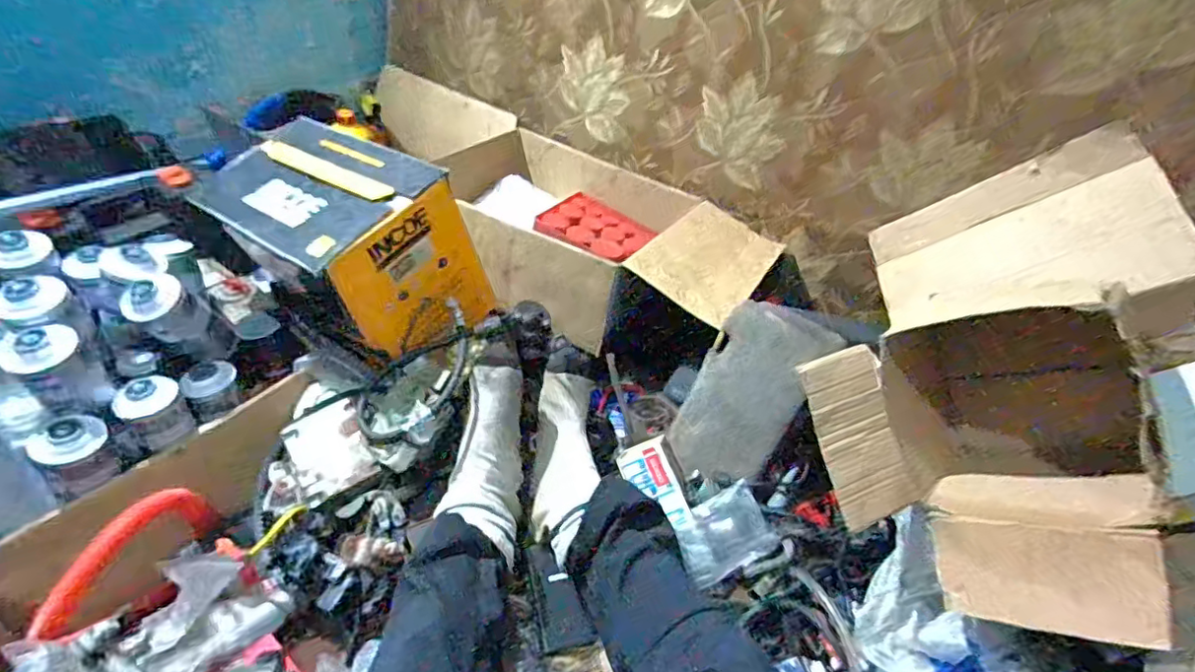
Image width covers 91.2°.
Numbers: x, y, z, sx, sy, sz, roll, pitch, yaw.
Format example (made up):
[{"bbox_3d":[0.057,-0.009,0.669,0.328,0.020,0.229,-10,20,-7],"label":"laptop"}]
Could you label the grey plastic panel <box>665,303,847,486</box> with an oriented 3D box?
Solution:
[{"bbox_3d":[0.204,0.077,0.782,0.138,0.244,0.018,28,2,2],"label":"grey plastic panel"}]

